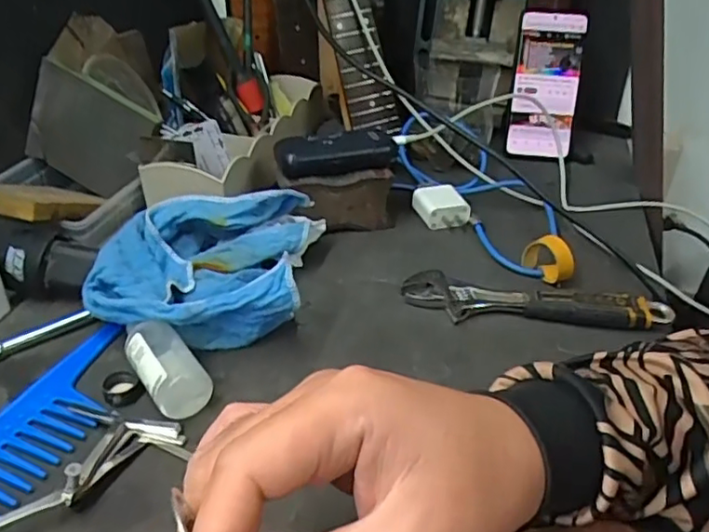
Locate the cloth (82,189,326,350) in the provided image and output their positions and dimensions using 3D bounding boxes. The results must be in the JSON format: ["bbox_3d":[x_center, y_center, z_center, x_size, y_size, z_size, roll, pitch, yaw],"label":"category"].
[{"bbox_3d":[-0.113,-0.004,0.471,0.158,0.062,0.154,2,35,0],"label":"cloth"}]

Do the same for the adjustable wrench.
[{"bbox_3d":[0.139,0.029,0.474,0.200,0.018,0.041,8,36,9],"label":"adjustable wrench"}]

